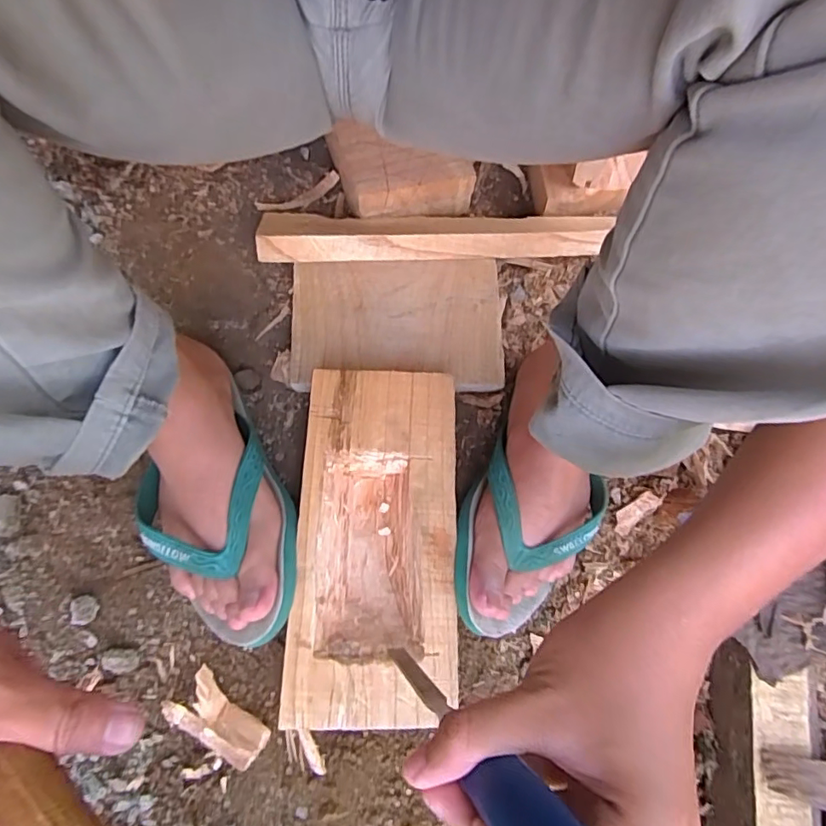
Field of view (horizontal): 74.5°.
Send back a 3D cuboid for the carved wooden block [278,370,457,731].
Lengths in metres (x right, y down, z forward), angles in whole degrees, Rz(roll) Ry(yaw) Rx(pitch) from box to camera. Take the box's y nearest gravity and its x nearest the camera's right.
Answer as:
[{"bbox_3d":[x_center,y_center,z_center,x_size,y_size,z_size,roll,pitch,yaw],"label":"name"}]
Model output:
[{"bbox_3d":[-0.026,0.094,0.422,0.116,0.066,0.259,1,66,0],"label":"carved wooden block"}]

